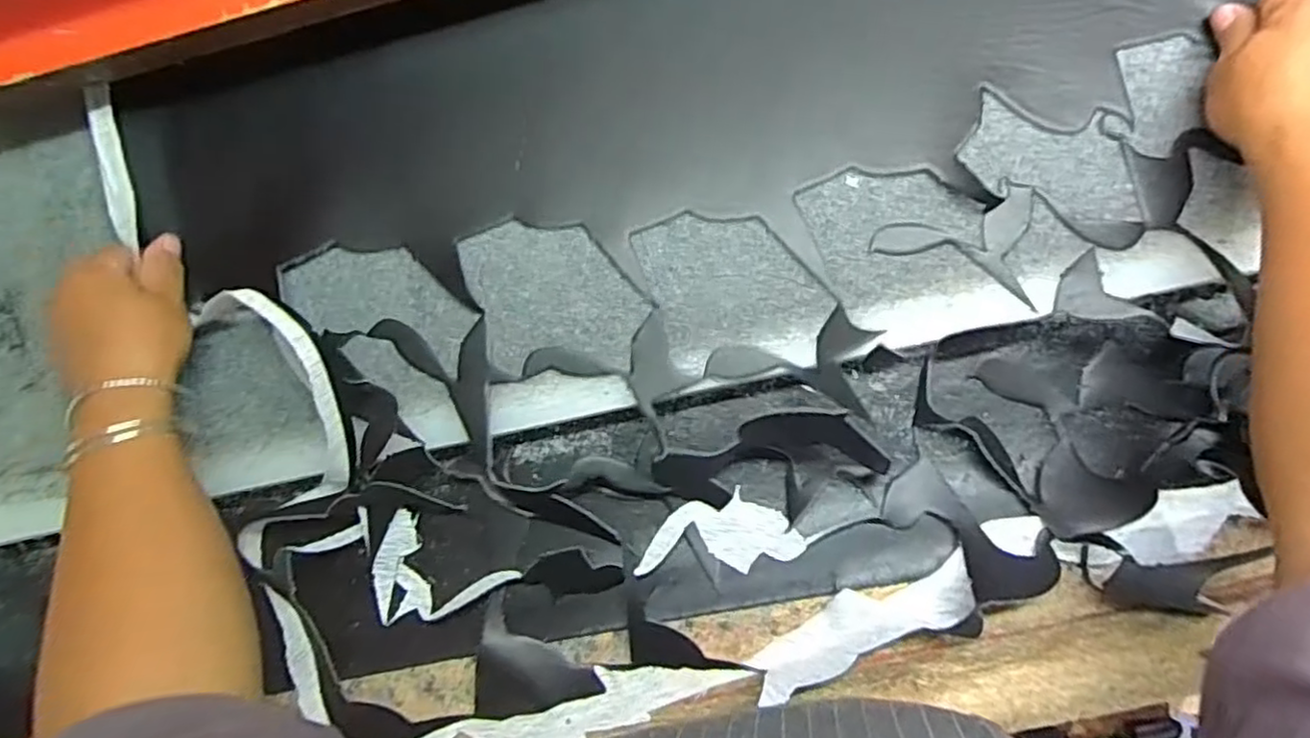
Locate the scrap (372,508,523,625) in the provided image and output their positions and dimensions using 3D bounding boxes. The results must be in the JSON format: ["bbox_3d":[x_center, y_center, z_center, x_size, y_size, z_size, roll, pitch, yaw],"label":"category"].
[{"bbox_3d":[-0.151,0.146,0.469,0.091,0.019,0.069,30,90,6],"label":"scrap"}]

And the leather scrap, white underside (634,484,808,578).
[{"bbox_3d":[0.040,0.112,0.458,0.105,0.013,0.051,-19,85,4],"label":"leather scrap, white underside"}]

